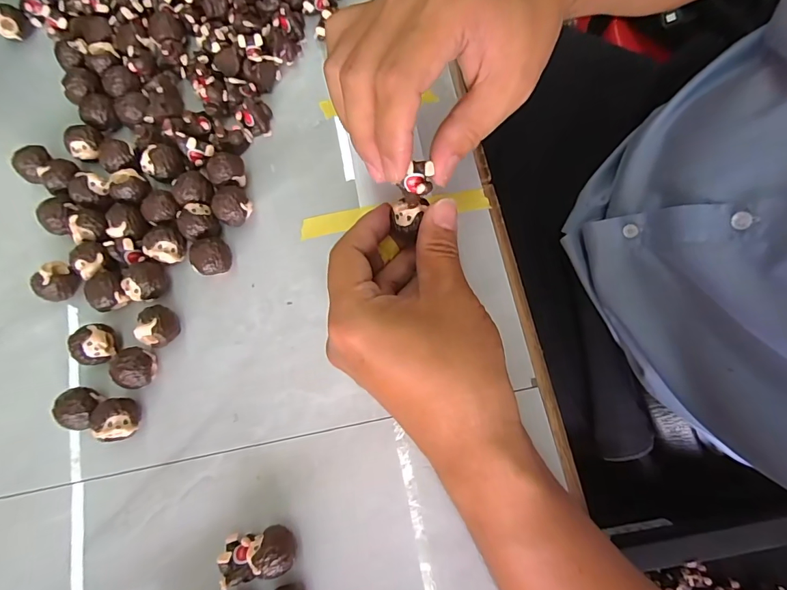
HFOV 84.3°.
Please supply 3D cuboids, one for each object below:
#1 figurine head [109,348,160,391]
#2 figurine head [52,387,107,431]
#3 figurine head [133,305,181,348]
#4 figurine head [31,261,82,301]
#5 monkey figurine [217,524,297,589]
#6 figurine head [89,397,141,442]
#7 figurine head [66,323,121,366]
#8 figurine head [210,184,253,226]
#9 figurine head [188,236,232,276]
[{"bbox_3d":[-0.160,0.045,0.270,0.022,0.023,0.024,-1,76,3],"label":"figurine head"},{"bbox_3d":[-0.190,0.070,0.268,0.024,0.025,0.024,-6,76,2],"label":"figurine head"},{"bbox_3d":[-0.147,0.020,0.276,0.022,0.023,0.025,4,76,4],"label":"figurine head"},{"bbox_3d":[-0.220,-0.007,0.287,0.020,0.024,0.024,34,80,10],"label":"figurine head"},{"bbox_3d":[-0.075,0.142,0.239,0.040,0.025,0.022,-14,76,-1],"label":"monkey figurine"},{"bbox_3d":[-0.167,0.075,0.264,0.022,0.023,0.024,-17,76,-1],"label":"figurine head"},{"bbox_3d":[-0.188,0.032,0.276,0.019,0.024,0.024,-11,76,0],"label":"figurine head"},{"bbox_3d":[-0.107,-0.058,0.292,0.024,0.024,0.024,-1,76,3],"label":"figurine head"},{"bbox_3d":[-0.117,-0.023,0.284,0.025,0.024,0.022,-45,78,-8],"label":"figurine head"}]

